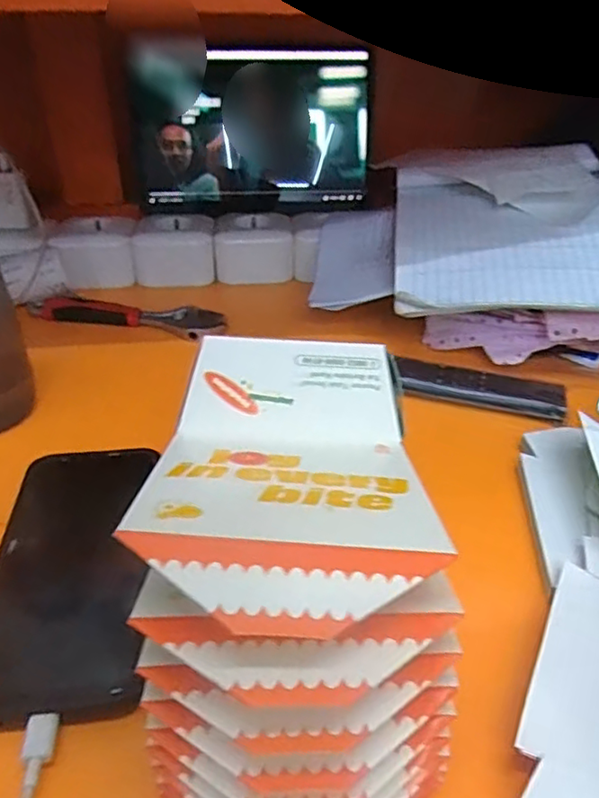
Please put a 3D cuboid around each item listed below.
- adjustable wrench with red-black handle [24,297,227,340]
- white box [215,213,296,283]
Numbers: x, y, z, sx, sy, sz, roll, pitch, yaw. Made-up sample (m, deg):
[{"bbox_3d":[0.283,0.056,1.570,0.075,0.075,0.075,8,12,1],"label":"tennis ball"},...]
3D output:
[{"bbox_3d":[-0.159,-0.078,0.565,0.184,0.016,0.023,7,35,8],"label":"adjustable wrench with red-black handle"},{"bbox_3d":[-0.048,-0.161,0.653,0.081,0.048,0.060,-3,35,-5],"label":"white box"}]

